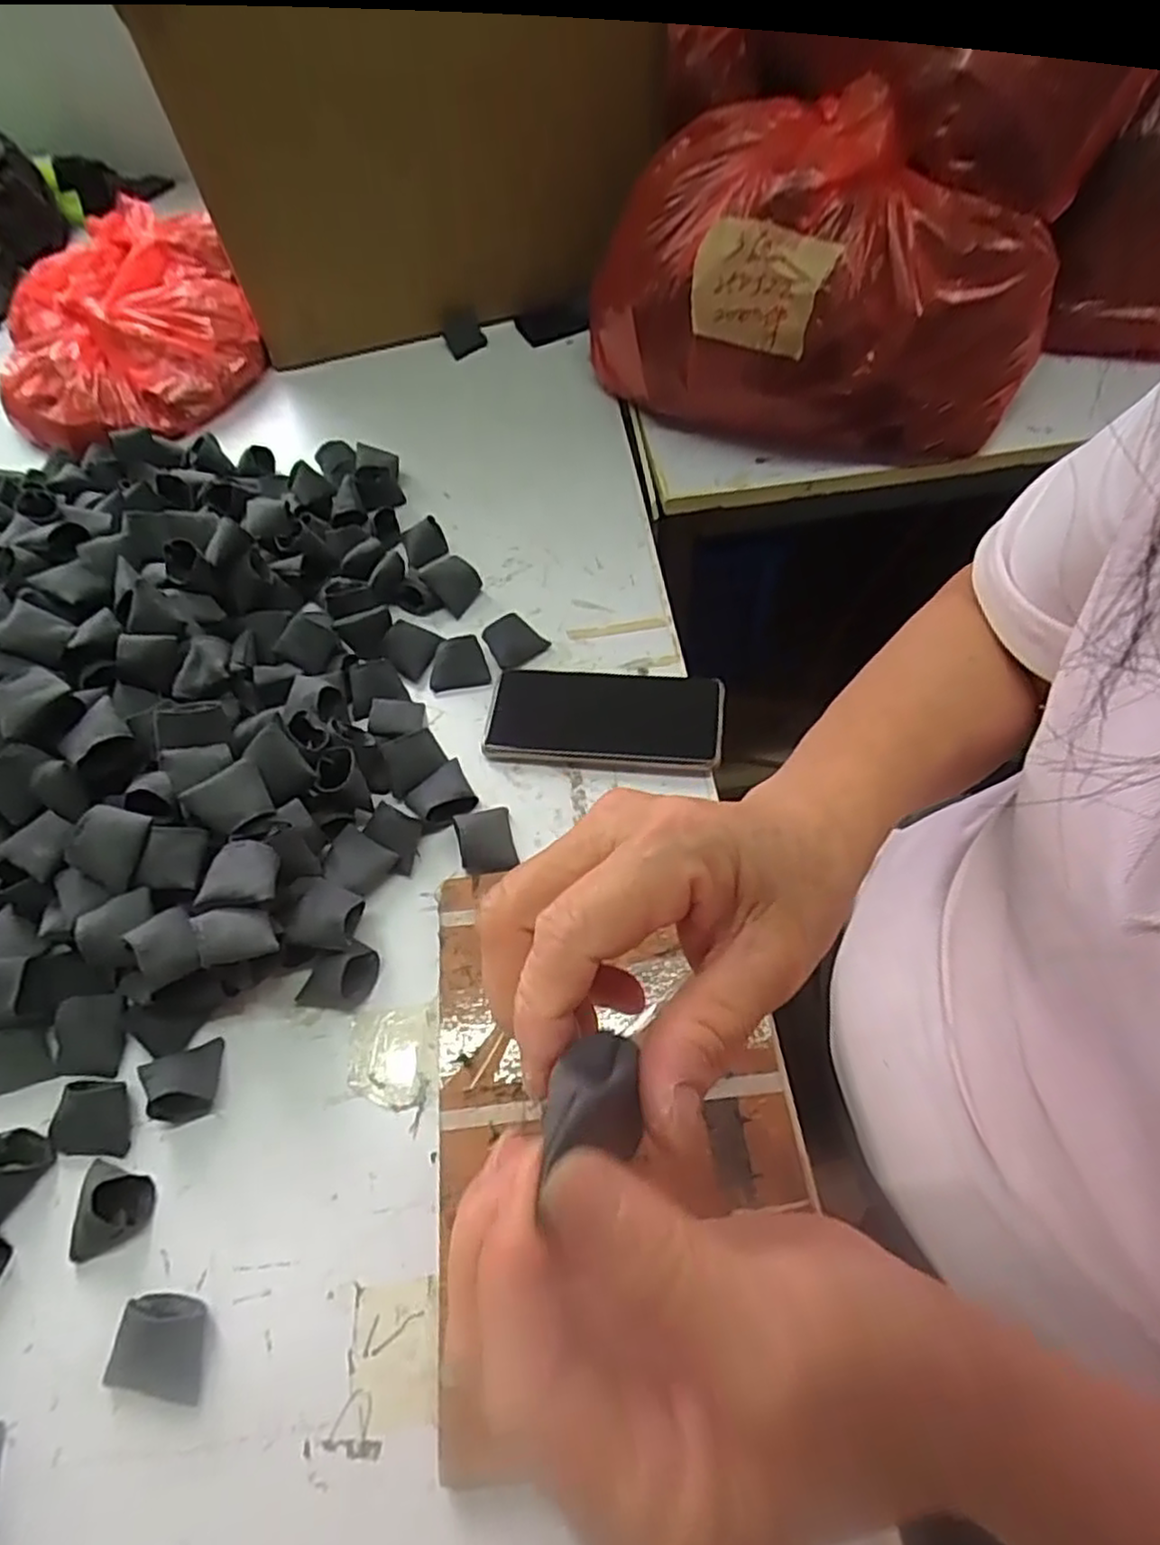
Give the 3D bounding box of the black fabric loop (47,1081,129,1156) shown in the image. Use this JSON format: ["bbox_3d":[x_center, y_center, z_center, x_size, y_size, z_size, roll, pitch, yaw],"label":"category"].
[{"bbox_3d":[-0.262,0.184,0.384,0.037,0.016,0.035,1,59,5],"label":"black fabric loop"}]

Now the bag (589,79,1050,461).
[{"bbox_3d":[0.182,-0.374,0.568,0.343,0.212,0.147,5,60,7],"label":"bag"}]

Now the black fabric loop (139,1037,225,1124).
[{"bbox_3d":[-0.215,0.166,0.388,0.038,0.027,0.036,-27,61,-12],"label":"black fabric loop"}]

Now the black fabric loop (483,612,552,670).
[{"bbox_3d":[-0.049,-0.099,0.539,0.042,0.024,0.033,-34,63,-16],"label":"black fabric loop"}]

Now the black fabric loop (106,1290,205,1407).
[{"bbox_3d":[-0.193,0.265,0.332,0.039,0.017,0.036,4,59,6],"label":"black fabric loop"}]

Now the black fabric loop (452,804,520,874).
[{"bbox_3d":[-0.059,0.043,0.454,0.033,0.018,0.044,-14,59,-5],"label":"black fabric loop"}]

